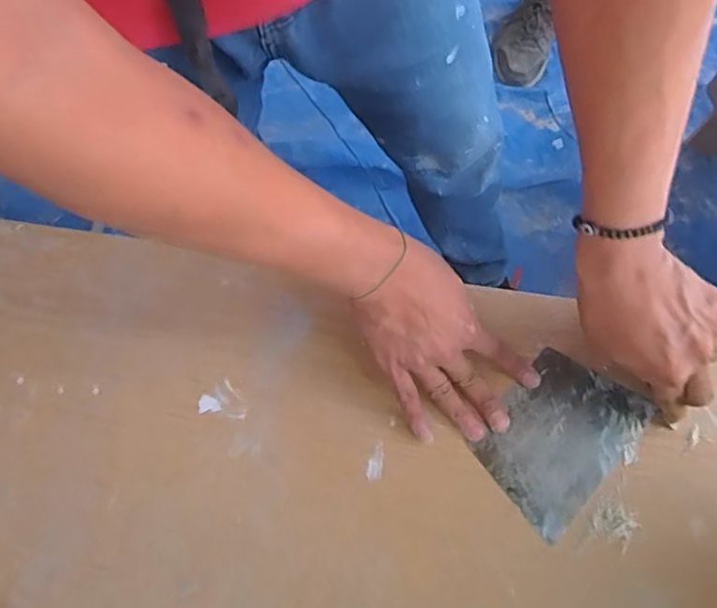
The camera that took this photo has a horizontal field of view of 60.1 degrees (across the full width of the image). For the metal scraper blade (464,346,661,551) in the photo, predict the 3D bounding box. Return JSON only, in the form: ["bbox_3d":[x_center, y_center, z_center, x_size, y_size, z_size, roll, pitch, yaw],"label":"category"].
[{"bbox_3d":[0.160,0.105,0.501,0.094,0.005,0.135,40,73,18],"label":"metal scraper blade"}]

